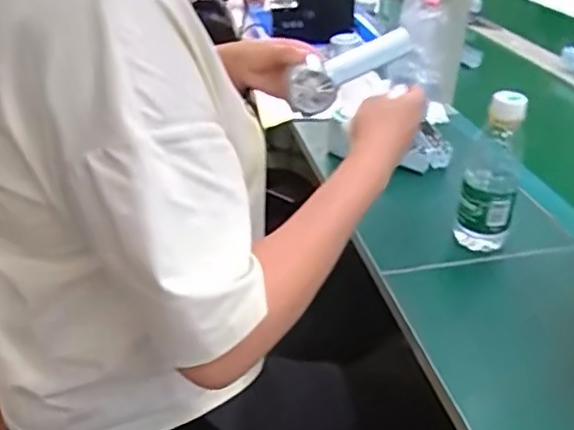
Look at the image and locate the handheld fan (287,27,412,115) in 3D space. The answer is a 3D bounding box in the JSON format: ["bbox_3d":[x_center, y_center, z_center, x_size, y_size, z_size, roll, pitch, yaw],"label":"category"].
[{"bbox_3d":[0.075,-0.171,0.724,0.155,0.058,0.027,-29,33,6],"label":"handheld fan"}]

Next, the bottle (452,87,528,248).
[{"bbox_3d":[0.228,-0.039,0.680,0.056,0.204,0.068,12,33,16],"label":"bottle"}]

